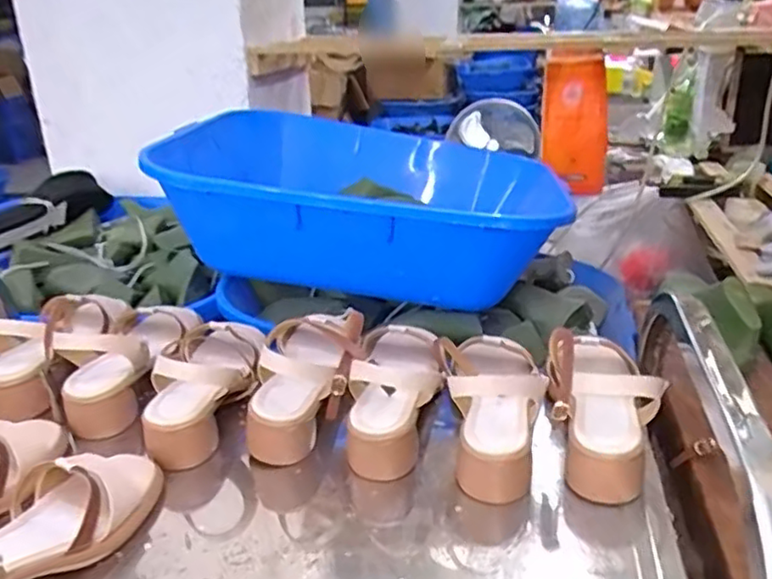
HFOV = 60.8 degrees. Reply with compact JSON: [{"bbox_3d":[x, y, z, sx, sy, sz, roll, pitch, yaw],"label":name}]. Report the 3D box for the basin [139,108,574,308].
[{"bbox_3d":[-0.014,-0.172,1.116,0.565,0.211,0.612,-2,25,1],"label":"basin"}]

